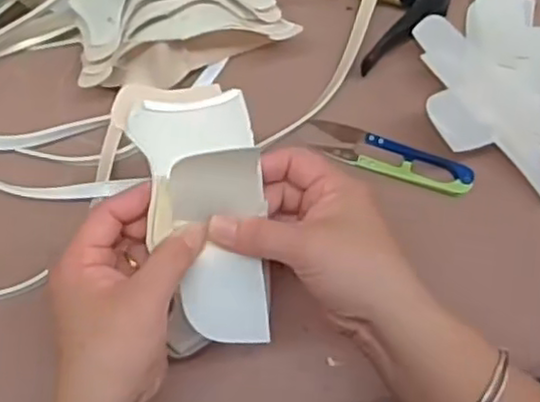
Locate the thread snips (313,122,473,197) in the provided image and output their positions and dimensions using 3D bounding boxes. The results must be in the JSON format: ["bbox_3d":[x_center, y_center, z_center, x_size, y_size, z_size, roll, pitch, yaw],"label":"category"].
[{"bbox_3d":[0.086,-0.031,0.495,0.114,0.010,0.027,17,70,6],"label":"thread snips"}]

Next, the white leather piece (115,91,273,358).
[{"bbox_3d":[-0.035,0.011,0.371,0.065,0.040,0.145,-10,98,-4],"label":"white leather piece"}]

